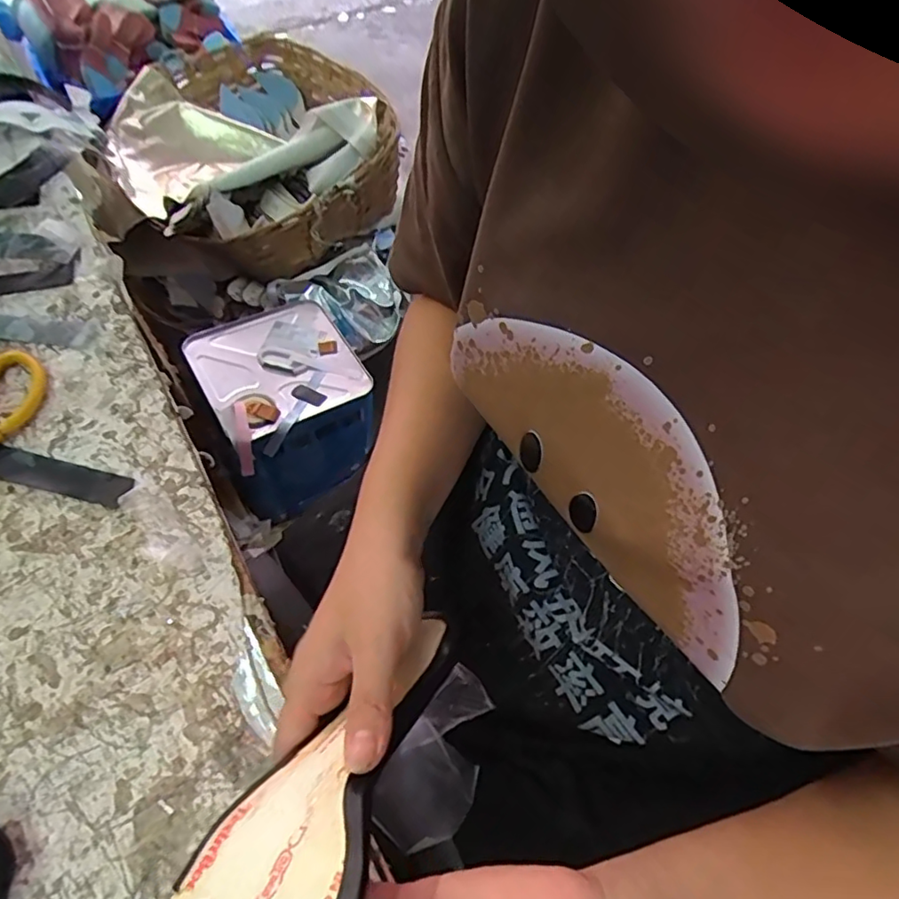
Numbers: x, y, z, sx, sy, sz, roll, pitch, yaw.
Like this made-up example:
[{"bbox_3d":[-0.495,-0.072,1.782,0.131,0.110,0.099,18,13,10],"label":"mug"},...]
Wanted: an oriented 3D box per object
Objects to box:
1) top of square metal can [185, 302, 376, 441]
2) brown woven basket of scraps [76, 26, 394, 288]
[{"bbox_3d":[-0.299,-0.150,1.022,0.251,0.033,0.275,-29,62,-18],"label":"top of square metal can"},{"bbox_3d":[-0.395,-0.579,1.200,0.556,0.228,0.517,-7,58,-6],"label":"brown woven basket of scraps"}]

